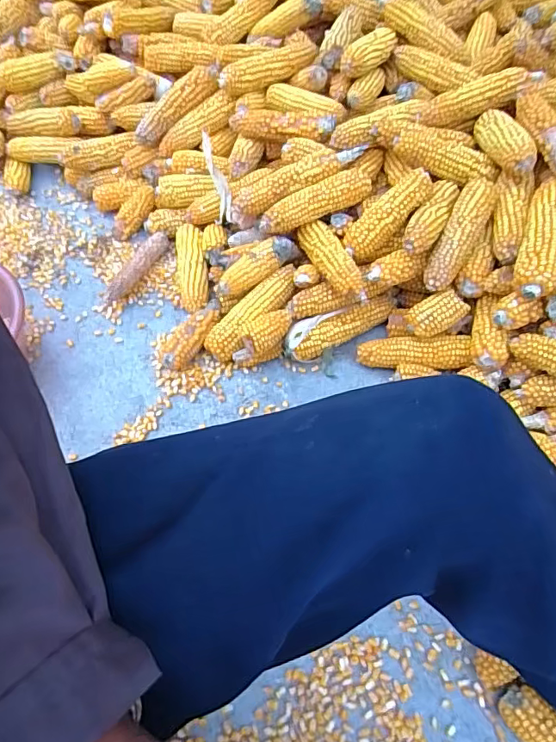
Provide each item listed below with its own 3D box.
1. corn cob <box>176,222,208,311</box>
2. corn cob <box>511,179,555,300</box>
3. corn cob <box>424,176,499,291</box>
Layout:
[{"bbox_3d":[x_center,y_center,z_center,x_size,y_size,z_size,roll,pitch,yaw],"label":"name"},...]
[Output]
[{"bbox_3d":[-0.141,-0.166,0.838,0.059,0.045,0.166,-17,66,13],"label":"corn cob"},{"bbox_3d":[0.343,-0.170,0.649,0.052,0.052,0.179,19,60,12],"label":"corn cob"},{"bbox_3d":[0.257,-0.193,0.705,0.047,0.037,0.179,28,83,17],"label":"corn cob"}]

